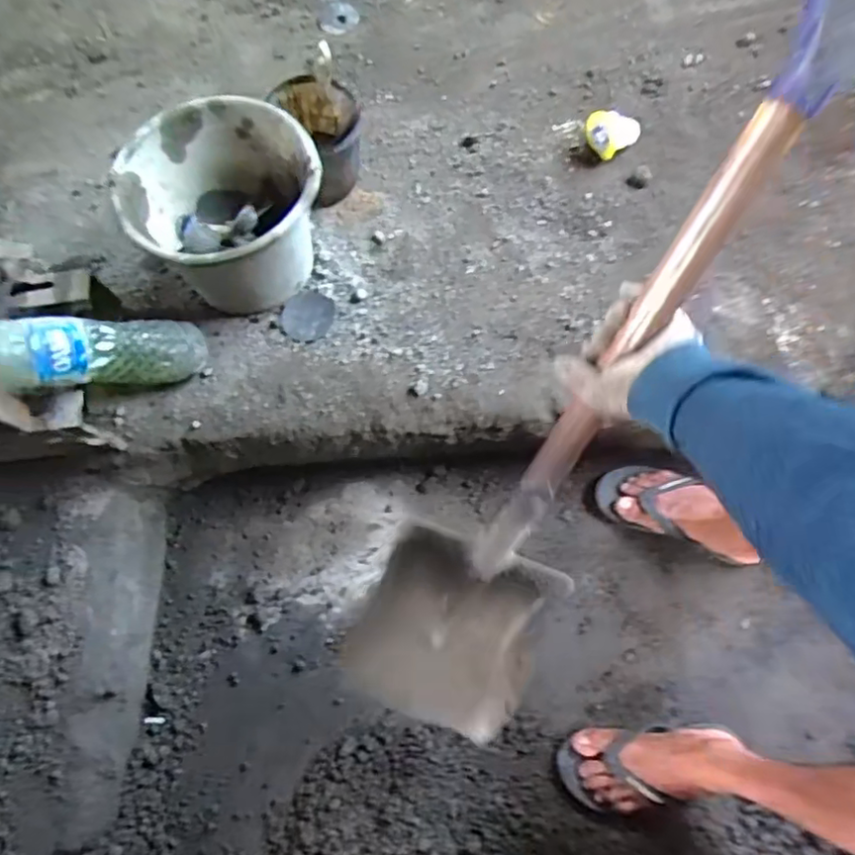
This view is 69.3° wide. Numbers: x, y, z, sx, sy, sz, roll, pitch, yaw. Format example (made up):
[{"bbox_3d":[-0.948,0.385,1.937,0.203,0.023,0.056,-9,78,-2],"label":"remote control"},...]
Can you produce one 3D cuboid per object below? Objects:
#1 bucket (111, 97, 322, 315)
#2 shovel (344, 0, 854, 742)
[{"bbox_3d":[-0.276,-0.305,0.900,0.255,0.207,0.264,-1,71,2],"label":"bucket"},{"bbox_3d":[0.155,0.004,0.603,0.207,0.918,0.133,33,32,13],"label":"shovel"}]

